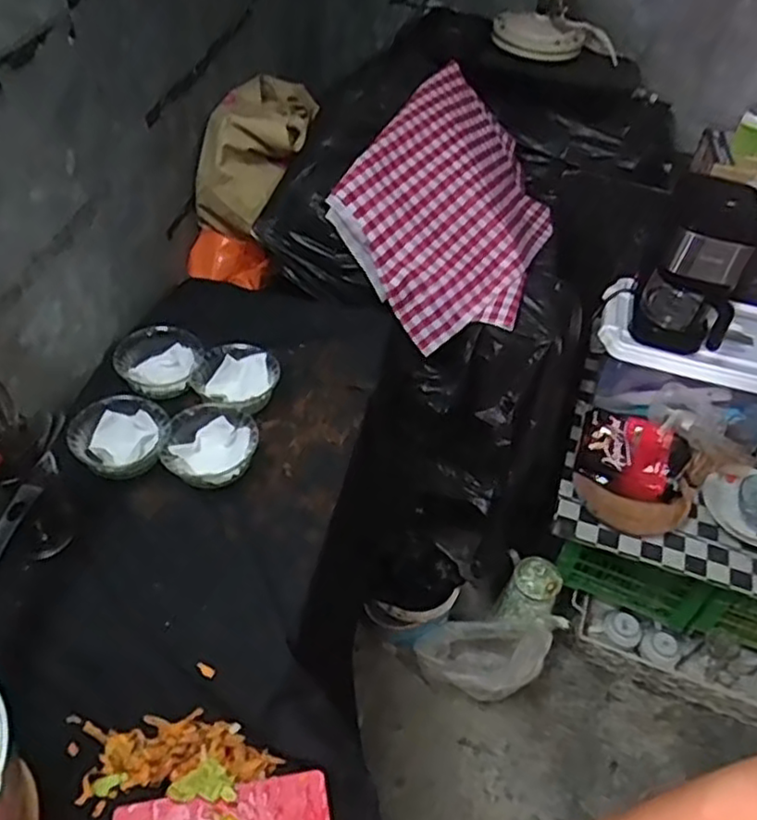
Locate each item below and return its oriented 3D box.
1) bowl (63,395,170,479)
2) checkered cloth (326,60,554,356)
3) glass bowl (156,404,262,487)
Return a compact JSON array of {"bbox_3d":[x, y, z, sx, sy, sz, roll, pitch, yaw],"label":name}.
[{"bbox_3d":[-0.303,0.040,0.808,0.103,0.052,0.108,3,46,-3],"label":"bowl"},{"bbox_3d":[0.138,-0.340,1.120,0.333,0.081,0.482,44,59,-13],"label":"checkered cloth"},{"bbox_3d":[-0.196,0.043,0.809,0.104,0.054,0.100,3,46,-3],"label":"glass bowl"}]

